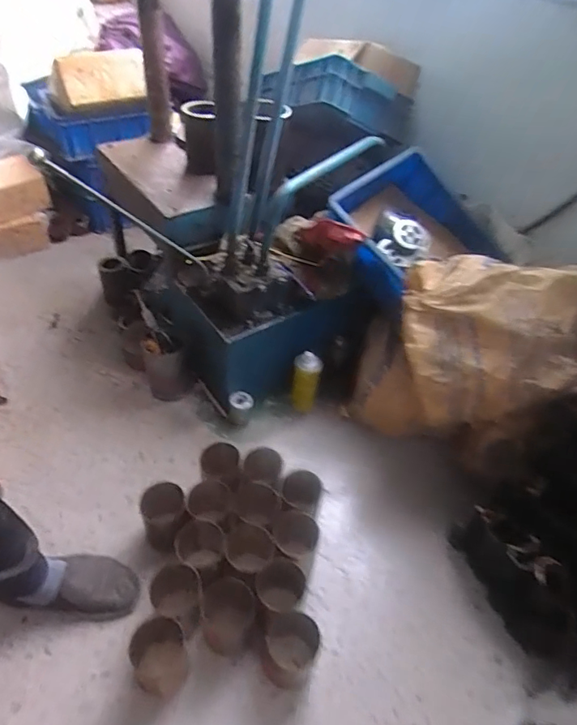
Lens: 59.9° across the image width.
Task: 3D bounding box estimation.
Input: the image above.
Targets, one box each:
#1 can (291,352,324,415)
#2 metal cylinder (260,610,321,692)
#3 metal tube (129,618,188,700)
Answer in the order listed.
[{"bbox_3d":[0.043,0.062,1.306,0.069,0.179,0.071,3,44,-3],"label":"can"},{"bbox_3d":[0.001,0.506,0.885,0.089,0.127,0.090,3,47,-3],"label":"metal cylinder"},{"bbox_3d":[-0.220,0.513,0.864,0.086,0.134,0.091,3,44,-3],"label":"metal tube"}]

